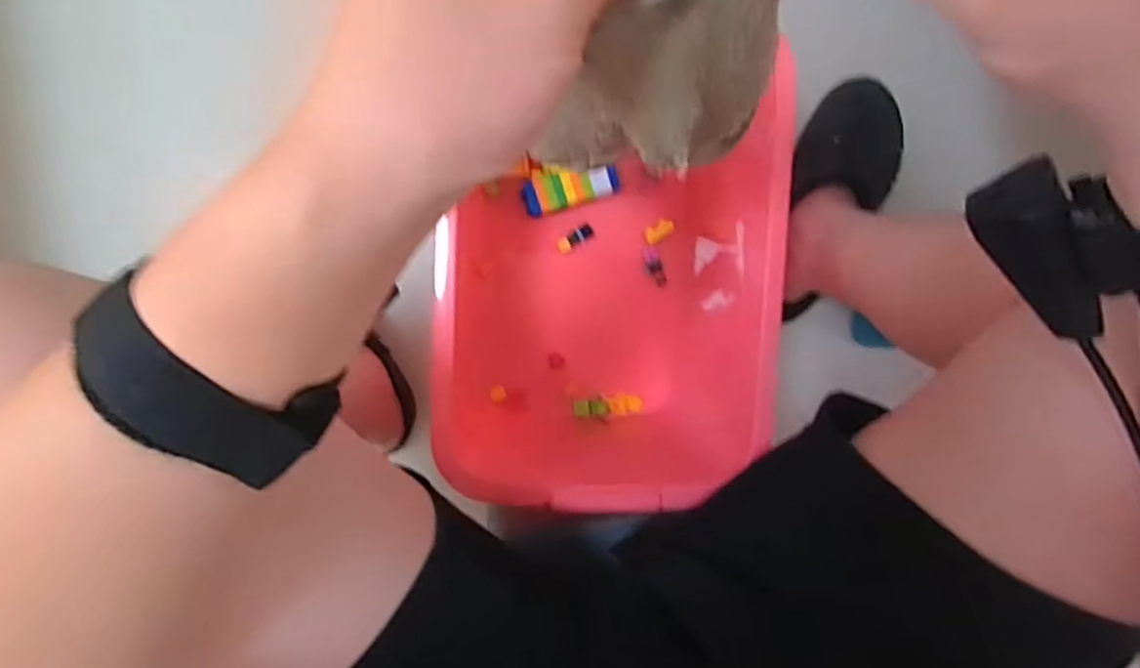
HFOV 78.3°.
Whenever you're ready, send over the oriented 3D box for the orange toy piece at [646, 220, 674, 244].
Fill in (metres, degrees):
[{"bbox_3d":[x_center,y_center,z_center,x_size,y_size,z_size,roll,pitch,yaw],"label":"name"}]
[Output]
[{"bbox_3d":[0.094,-0.109,0.744,0.030,0.011,0.018,-36,99,-3],"label":"orange toy piece"}]

